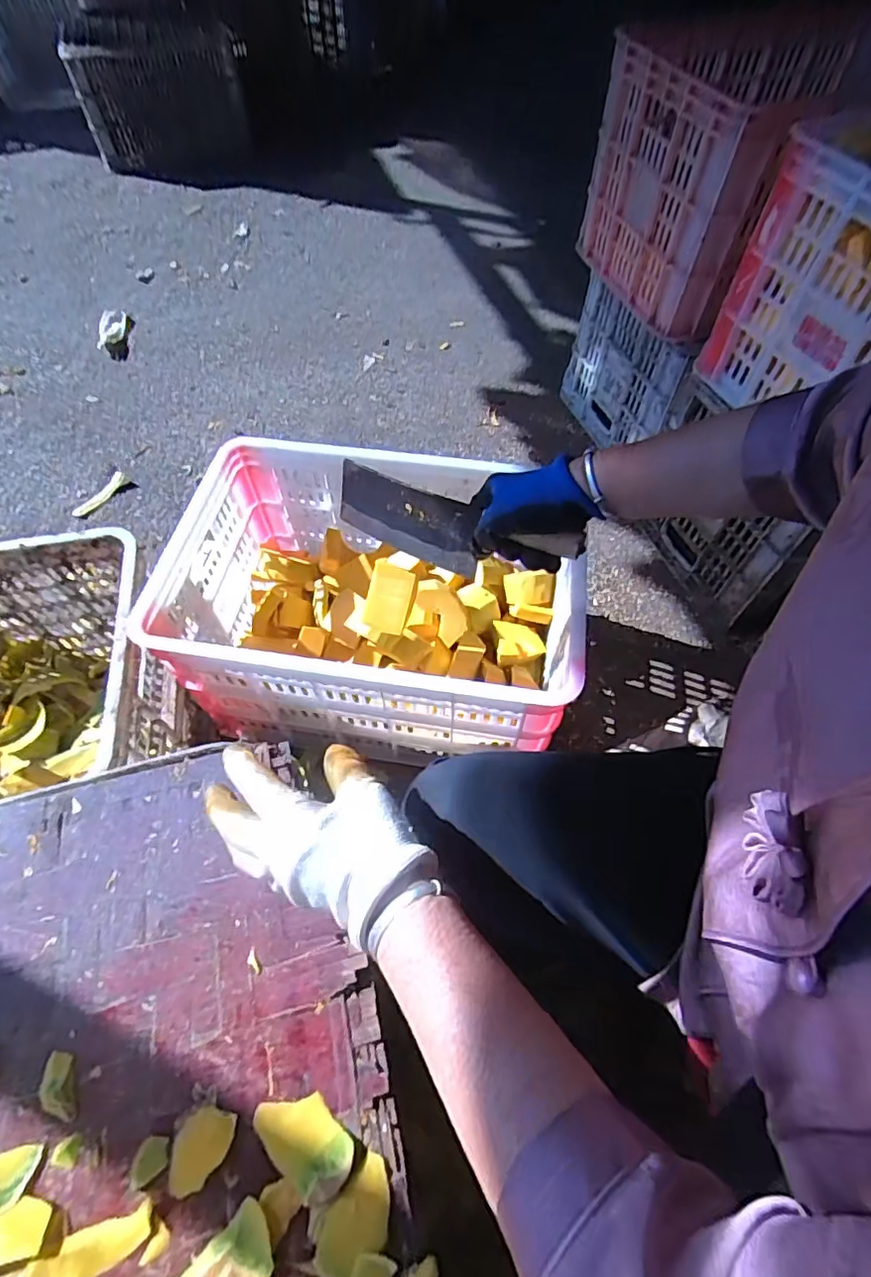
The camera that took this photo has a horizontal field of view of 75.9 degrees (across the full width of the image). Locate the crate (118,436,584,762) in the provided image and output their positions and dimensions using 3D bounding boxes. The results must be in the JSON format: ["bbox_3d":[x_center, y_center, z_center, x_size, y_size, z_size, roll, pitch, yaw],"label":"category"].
[{"bbox_3d":[-0.082,-0.051,0.794,0.519,0.264,0.345,8,59,4],"label":"crate"}]

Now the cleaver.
[{"bbox_3d":[0.015,-0.115,0.589,0.277,0.093,0.029,21,63,23],"label":"cleaver"}]

